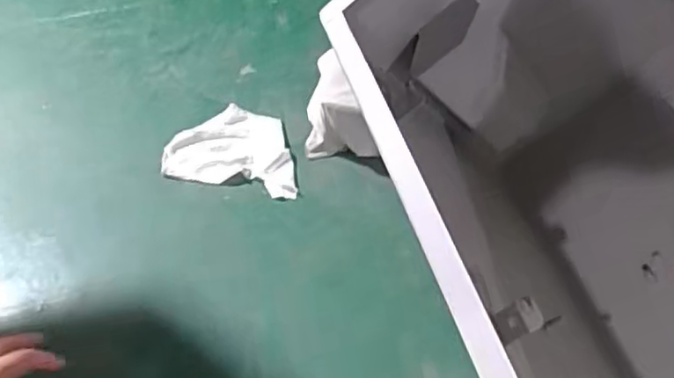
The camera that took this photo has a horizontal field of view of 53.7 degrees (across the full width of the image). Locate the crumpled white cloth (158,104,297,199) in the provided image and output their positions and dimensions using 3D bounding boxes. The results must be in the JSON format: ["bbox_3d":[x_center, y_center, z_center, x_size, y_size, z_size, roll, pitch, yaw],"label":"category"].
[{"bbox_3d":[-0.229,-0.098,1.539,0.306,0.030,0.229,9,48,8],"label":"crumpled white cloth"}]

